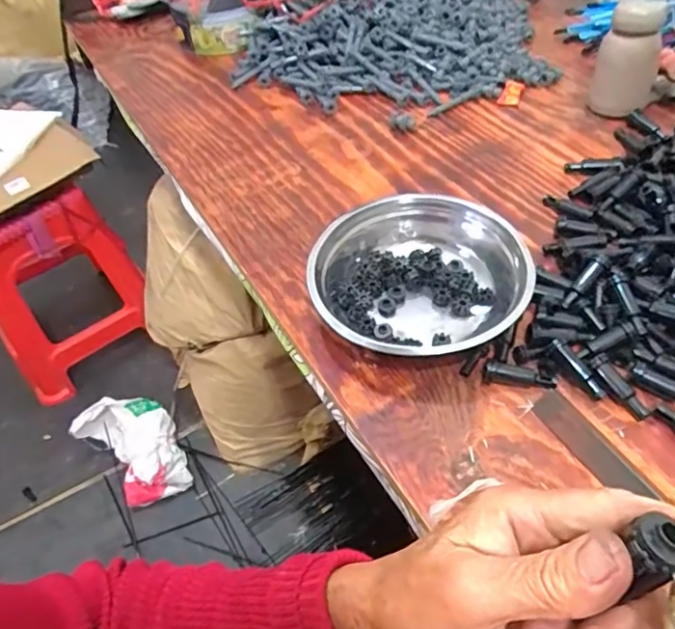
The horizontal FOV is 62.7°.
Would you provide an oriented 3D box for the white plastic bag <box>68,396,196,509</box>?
[{"bbox_3d":[-0.455,0.302,1.266,0.183,0.102,0.262,-37,56,-23],"label":"white plastic bag"}]

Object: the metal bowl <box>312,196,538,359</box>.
[{"bbox_3d":[0.080,-0.033,0.577,0.198,0.073,0.208,-3,49,4],"label":"metal bowl"}]

